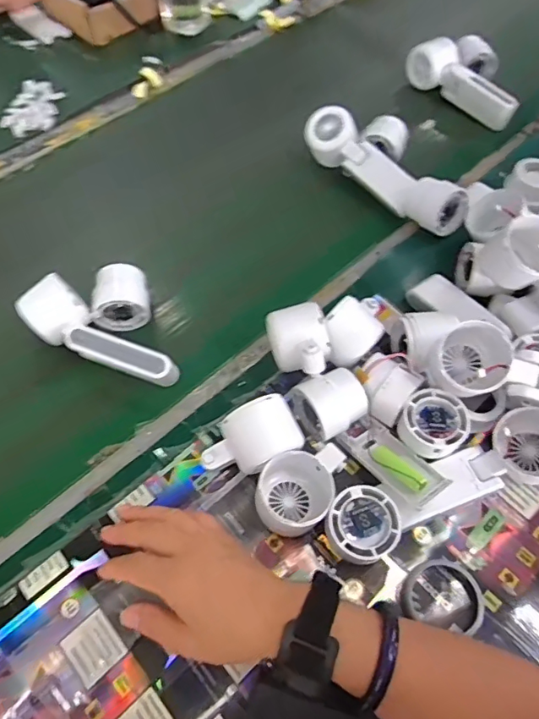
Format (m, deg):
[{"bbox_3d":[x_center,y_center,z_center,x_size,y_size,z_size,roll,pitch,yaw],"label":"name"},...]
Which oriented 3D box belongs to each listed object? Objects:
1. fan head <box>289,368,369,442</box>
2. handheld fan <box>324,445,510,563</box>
[{"bbox_3d":[0.053,0.038,0.444,0.051,0.044,0.057,-26,63,-17],"label":"fan head"},{"bbox_3d":[0.118,0.113,0.411,0.159,0.043,0.050,-23,62,-15],"label":"handheld fan"}]

